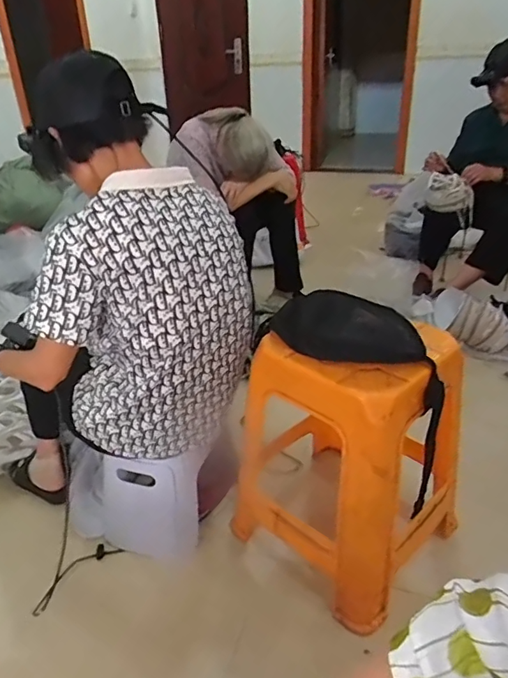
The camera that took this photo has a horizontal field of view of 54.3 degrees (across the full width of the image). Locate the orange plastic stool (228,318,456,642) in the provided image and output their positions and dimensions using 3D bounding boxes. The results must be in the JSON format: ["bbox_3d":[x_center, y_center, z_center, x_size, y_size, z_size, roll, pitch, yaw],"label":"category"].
[{"bbox_3d":[0.201,0.223,0.971,0.325,0.465,0.317,-24,36,-34],"label":"orange plastic stool"}]

